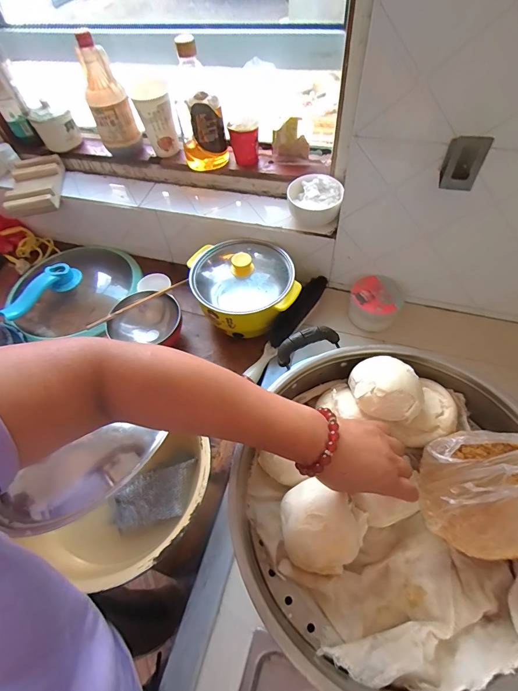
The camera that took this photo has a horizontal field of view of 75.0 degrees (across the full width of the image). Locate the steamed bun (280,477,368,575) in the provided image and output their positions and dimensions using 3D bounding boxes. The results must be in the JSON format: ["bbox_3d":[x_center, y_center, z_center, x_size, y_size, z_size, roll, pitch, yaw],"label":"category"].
[{"bbox_3d":[0.065,0.195,0.363,0.087,0.050,0.079,21,60,18],"label":"steamed bun"}]

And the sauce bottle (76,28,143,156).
[{"bbox_3d":[-0.328,-0.524,0.728,0.083,0.198,0.084,-22,57,-10],"label":"sauce bottle"}]

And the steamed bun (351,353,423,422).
[{"bbox_3d":[0.150,0.054,0.404,0.082,0.065,0.087,-2,56,3],"label":"steamed bun"}]

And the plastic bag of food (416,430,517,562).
[{"bbox_3d":[0.206,0.130,0.294,0.076,0.153,0.118,-30,59,-15],"label":"plastic bag of food"}]

